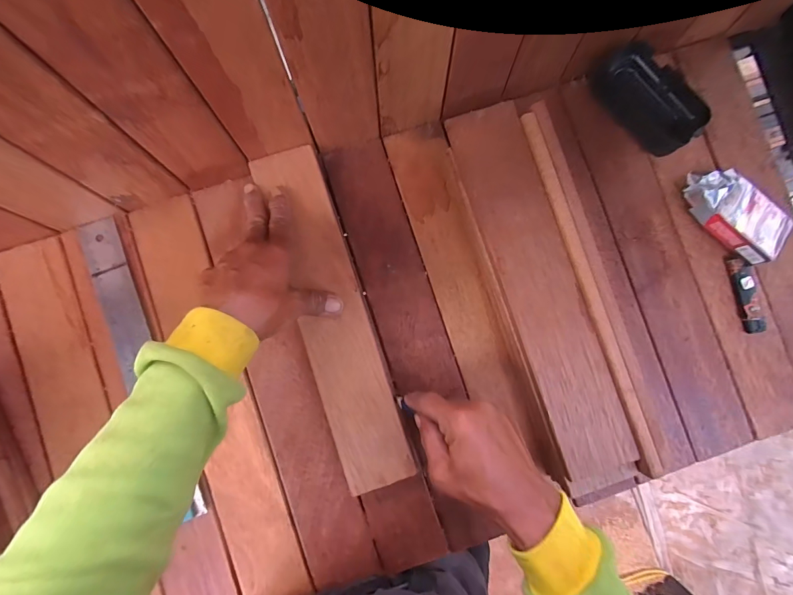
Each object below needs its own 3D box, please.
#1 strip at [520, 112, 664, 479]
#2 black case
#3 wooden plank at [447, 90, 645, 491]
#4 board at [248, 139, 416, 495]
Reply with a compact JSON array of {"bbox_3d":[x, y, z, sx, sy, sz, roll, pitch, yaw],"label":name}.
[{"bbox_3d":[0.168,-0.006,0.327,0.012,0.009,0.324,-18,88,-3],"label":"strip"},{"bbox_3d":[0.254,-0.201,0.383,0.055,0.043,0.113,-37,89,-4],"label":"black case"},{"bbox_3d":[0.128,-0.010,0.331,0.066,0.013,0.327,-18,88,-3],"label":"wooden plank"},{"bbox_3d":[-0.058,0.017,0.357,0.065,0.014,0.324,-17,88,-3],"label":"board"}]

